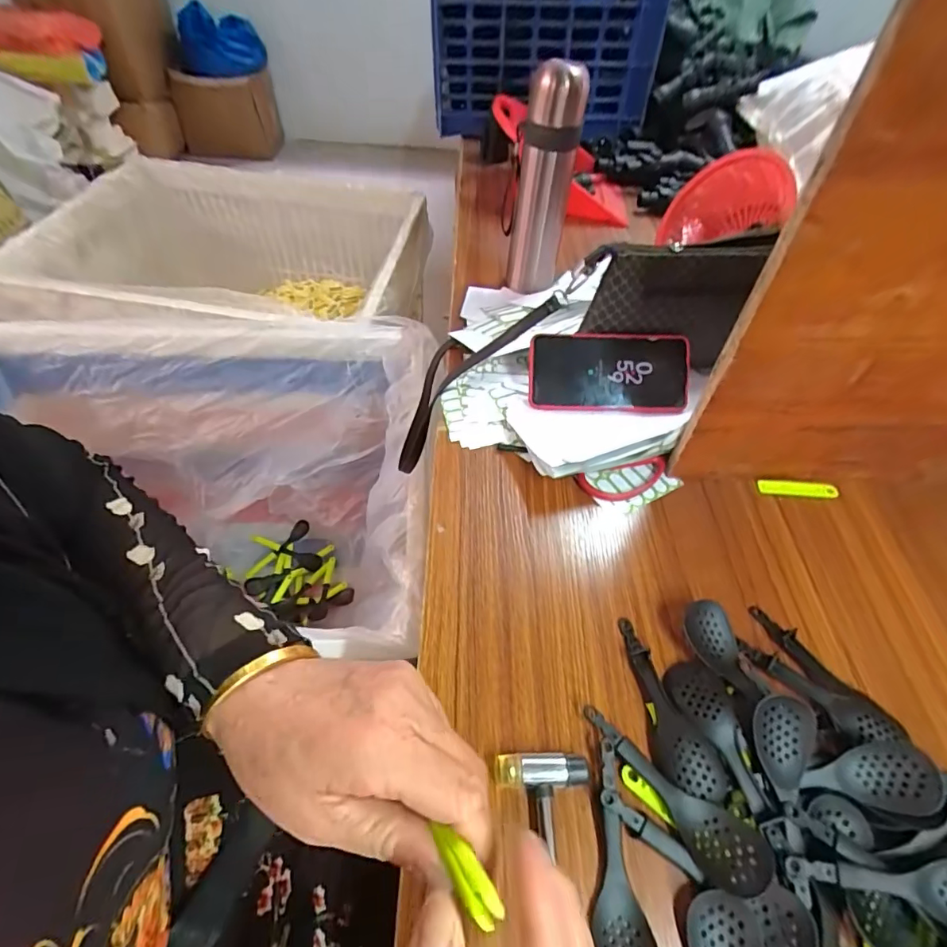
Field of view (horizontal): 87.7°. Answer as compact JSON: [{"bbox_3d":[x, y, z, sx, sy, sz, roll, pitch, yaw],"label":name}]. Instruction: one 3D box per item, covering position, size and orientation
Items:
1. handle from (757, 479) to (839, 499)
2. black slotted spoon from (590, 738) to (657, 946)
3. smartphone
[{"bbox_3d":[0.324,0.016,0.493,0.075,0.004,0.017,3,68,4],"label":"handle"},{"bbox_3d":[0.083,0.235,0.295,0.034,0.015,0.126,-3,52,-6],"label":"black slotted spoon"},{"bbox_3d":[0.143,-0.105,0.517,0.163,0.079,0.014,1,7,3],"label":"smartphone"}]

